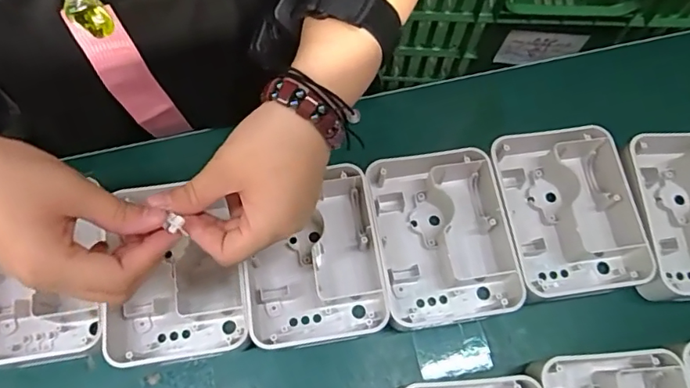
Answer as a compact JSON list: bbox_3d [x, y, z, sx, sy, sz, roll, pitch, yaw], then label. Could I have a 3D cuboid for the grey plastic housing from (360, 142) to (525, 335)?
[{"bbox_3d":[0.072,0.032,0.400,0.099,0.037,0.133,-8,70,-5],"label":"grey plastic housing"}]

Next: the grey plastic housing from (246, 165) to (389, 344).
[{"bbox_3d":[-0.026,0.046,0.392,0.098,0.040,0.128,-9,70,-5],"label":"grey plastic housing"}]

